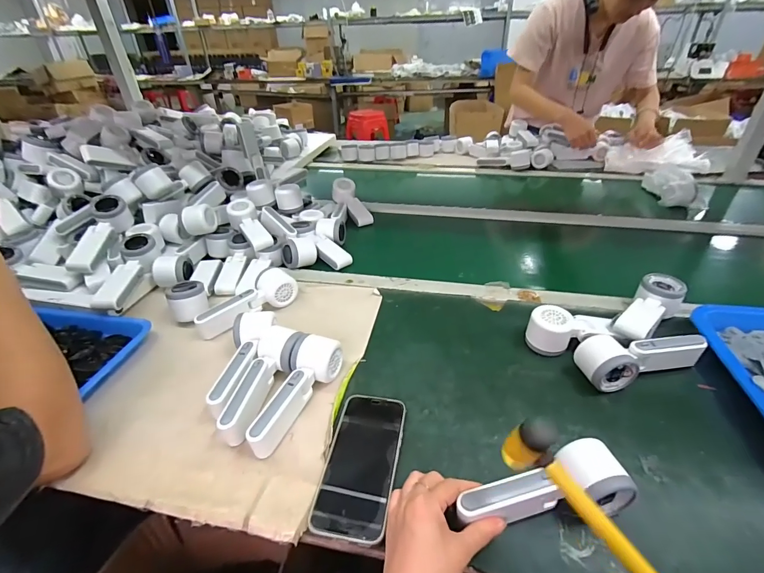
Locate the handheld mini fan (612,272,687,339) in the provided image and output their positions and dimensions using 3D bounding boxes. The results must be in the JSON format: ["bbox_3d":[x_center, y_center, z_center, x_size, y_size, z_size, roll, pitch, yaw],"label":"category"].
[{"bbox_3d":[0.395,0.034,0.556,0.164,0.044,0.056,-26,41,-32],"label":"handheld mini fan"}]

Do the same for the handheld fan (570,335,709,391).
[{"bbox_3d":[0.343,0.090,0.498,0.162,0.053,0.054,-11,35,-14],"label":"handheld fan"}]

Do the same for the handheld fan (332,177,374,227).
[{"bbox_3d":[-0.074,-0.211,0.947,0.058,0.041,0.163,-18,58,-23],"label":"handheld fan"}]

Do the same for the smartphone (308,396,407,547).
[{"bbox_3d":[-0.022,0.190,0.414,0.078,0.012,0.161,5,34,11],"label":"smartphone"}]

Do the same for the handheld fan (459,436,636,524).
[{"bbox_3d":[0.151,0.195,0.359,0.164,0.048,0.050,-10,34,-6],"label":"handheld fan"}]

